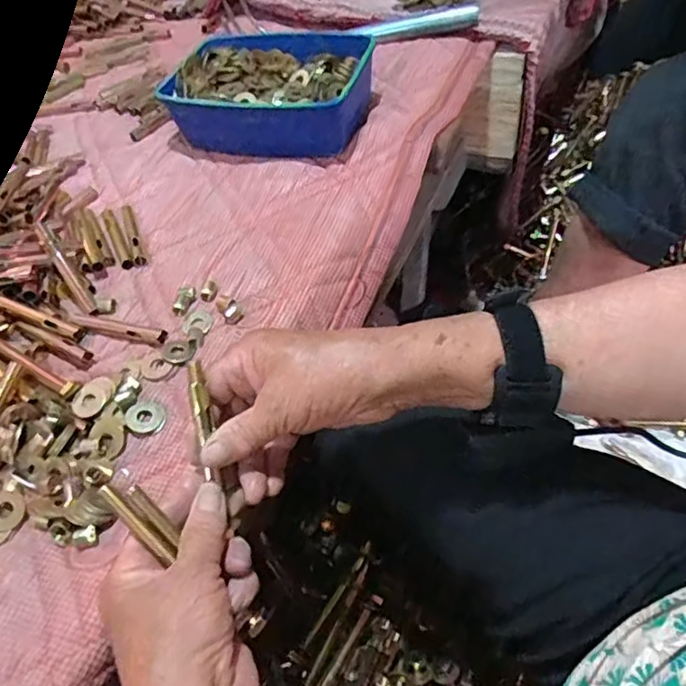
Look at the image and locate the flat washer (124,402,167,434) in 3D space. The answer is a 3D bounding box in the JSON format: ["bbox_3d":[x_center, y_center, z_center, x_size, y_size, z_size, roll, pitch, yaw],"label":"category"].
[{"bbox_3d":[-0.138,0.052,0.404,0.026,0.004,0.026,11,55,-9],"label":"flat washer"}]

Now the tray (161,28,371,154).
[{"bbox_3d":[-0.072,-0.261,0.605,0.202,0.060,0.150,11,54,17],"label":"tray"}]

